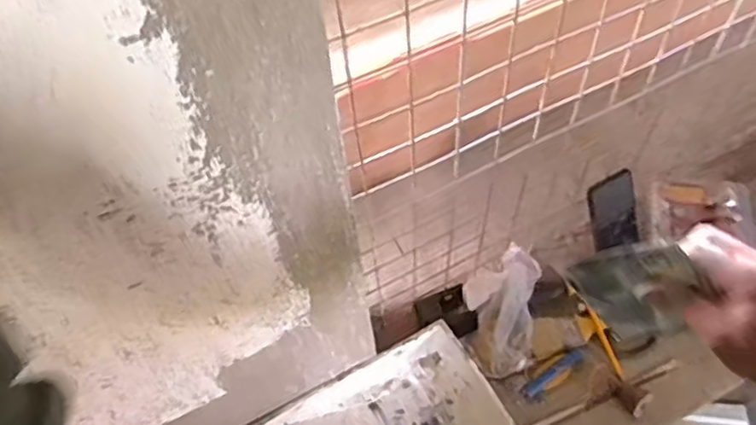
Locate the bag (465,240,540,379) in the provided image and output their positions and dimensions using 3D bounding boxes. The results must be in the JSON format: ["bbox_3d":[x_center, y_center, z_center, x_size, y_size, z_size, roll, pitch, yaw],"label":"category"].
[{"bbox_3d":[0.187,0.138,0.958,0.105,0.102,0.187,6,57,8],"label":"bag"}]

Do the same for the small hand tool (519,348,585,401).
[{"bbox_3d":[0.260,0.235,0.935,0.117,0.014,0.024,-34,60,-17],"label":"small hand tool"}]

